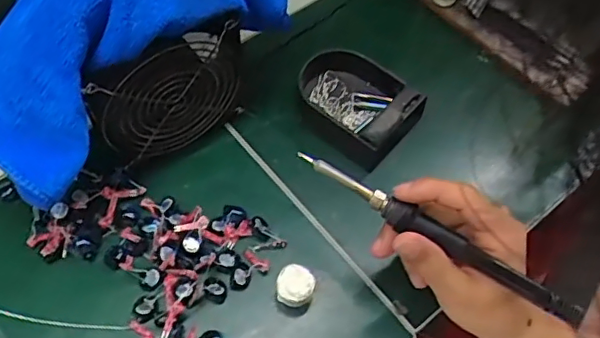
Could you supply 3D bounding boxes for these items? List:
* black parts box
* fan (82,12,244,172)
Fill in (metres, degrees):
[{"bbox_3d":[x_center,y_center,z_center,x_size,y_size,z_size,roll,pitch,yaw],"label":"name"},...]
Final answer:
[{"bbox_3d":[0.046,-0.057,0.499,0.106,0.038,0.083,35,63,18],"label":"black parts box"},{"bbox_3d":[-0.096,-0.056,0.444,0.126,0.118,0.031,-35,66,-22],"label":"fan"}]

